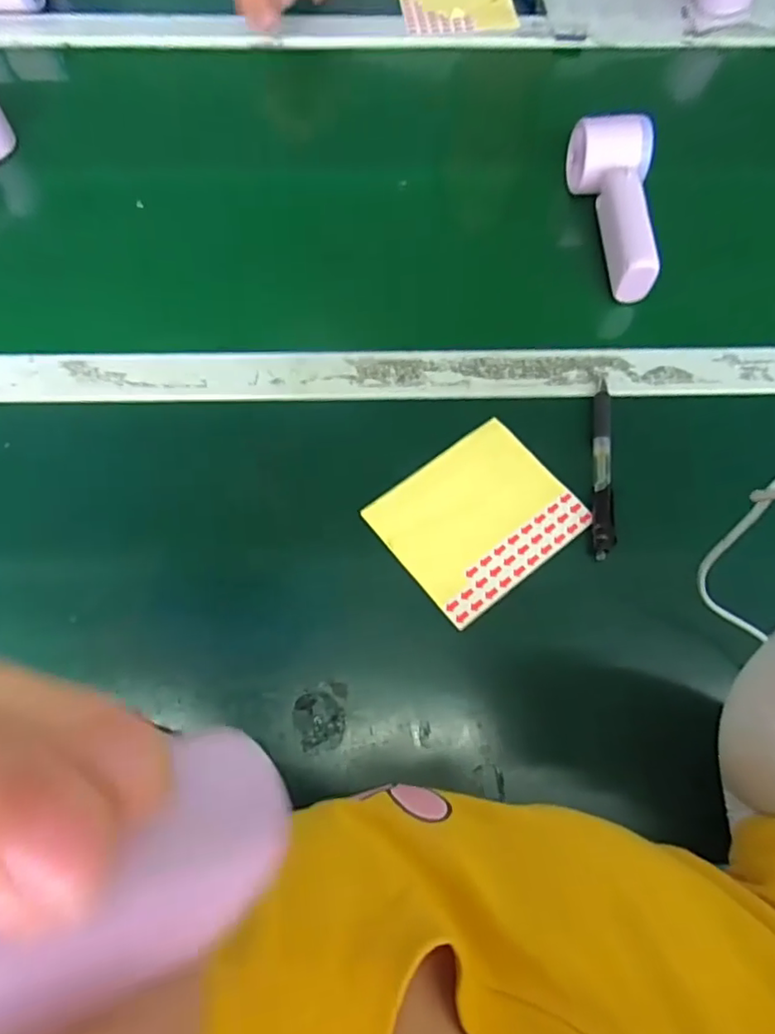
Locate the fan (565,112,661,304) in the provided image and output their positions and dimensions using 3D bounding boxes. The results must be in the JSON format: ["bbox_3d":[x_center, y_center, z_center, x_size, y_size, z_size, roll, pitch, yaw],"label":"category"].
[{"bbox_3d":[0.182,-0.254,0.471,0.060,0.046,0.156,6,67,1],"label":"fan"}]

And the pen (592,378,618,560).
[{"bbox_3d":[0.148,-0.036,0.400,0.013,0.010,0.136,7,67,1],"label":"pen"}]

